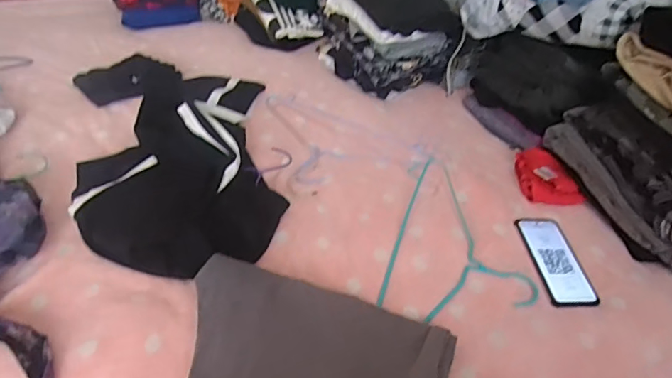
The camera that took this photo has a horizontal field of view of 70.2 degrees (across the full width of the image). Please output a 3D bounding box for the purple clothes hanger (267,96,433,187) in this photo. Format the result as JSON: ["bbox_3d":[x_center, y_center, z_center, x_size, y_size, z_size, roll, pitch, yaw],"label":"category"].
[{"bbox_3d":[-0.018,-0.083,0.944,0.379,0.018,0.235,22,48,21],"label":"purple clothes hanger"}]

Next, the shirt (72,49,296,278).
[{"bbox_3d":[-0.296,-0.116,0.895,0.356,0.070,0.658,-12,47,-18],"label":"shirt"}]

